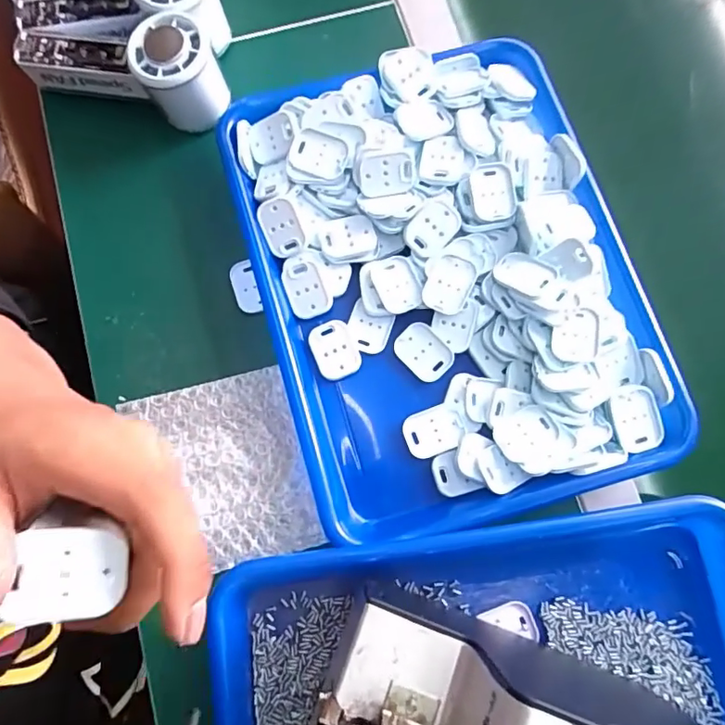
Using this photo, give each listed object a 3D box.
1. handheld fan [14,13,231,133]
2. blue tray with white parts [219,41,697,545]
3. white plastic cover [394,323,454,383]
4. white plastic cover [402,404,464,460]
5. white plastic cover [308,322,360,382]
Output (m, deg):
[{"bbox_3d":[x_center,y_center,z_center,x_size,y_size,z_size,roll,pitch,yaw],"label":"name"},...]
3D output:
[{"bbox_3d":[-0.177,-0.226,0.392,0.160,0.054,0.052,18,78,3],"label":"handheld fan"},{"bbox_3d":[0.056,-0.059,0.368,0.244,0.042,0.318,-16,78,-5],"label":"blue tray with white parts"},{"bbox_3d":[0.043,-0.008,0.370,0.041,0.006,0.029,44,80,8],"label":"white plastic cover"},{"bbox_3d":[0.048,0.047,0.358,0.039,0.009,0.030,-21,79,-6],"label":"white plastic cover"},{"bbox_3d":[-0.020,-0.008,0.371,0.031,0.008,0.039,-24,79,-6],"label":"white plastic cover"}]

